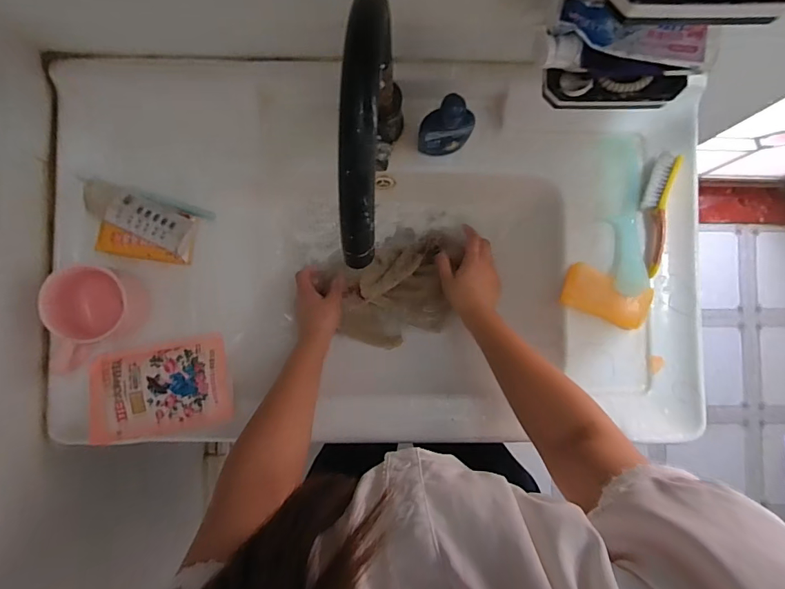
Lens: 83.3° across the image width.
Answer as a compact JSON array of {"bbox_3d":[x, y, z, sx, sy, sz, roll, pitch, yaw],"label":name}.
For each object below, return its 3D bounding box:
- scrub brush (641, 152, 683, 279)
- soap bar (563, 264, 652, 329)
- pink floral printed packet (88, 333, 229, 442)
[{"bbox_3d":[0.331,-0.102,0.555,0.030,0.024,0.152,10,87,-1],"label":"scrub brush"},{"bbox_3d":[0.274,0.004,0.567,0.110,0.015,0.058,21,87,0],"label":"soap bar"},{"bbox_3d":[-0.282,0.114,0.539,0.161,0.016,0.111,-12,81,-5],"label":"pink floral printed packet"}]

